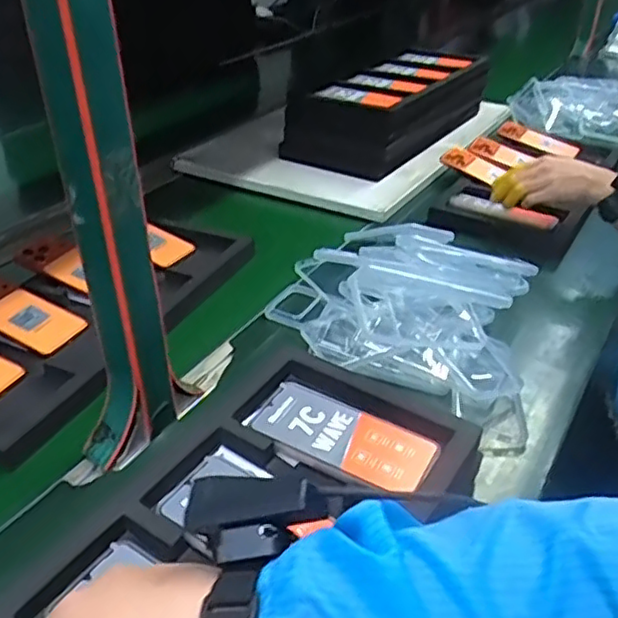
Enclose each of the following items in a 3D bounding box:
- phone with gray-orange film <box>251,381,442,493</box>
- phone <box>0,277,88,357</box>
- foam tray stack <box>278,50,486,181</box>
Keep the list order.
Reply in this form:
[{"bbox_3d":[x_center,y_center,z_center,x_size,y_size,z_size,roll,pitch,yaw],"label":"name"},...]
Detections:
[{"bbox_3d":[0.031,0.115,0.598,0.161,0.006,0.076,20,38,23],"label":"phone with gray-orange film"},{"bbox_3d":[-0.358,0.004,0.815,0.166,0.009,0.083,24,41,17],"label":"phone"},{"bbox_3d":[0.192,-0.437,1.418,0.253,0.136,0.507,18,38,27],"label":"foam tray stack"}]

